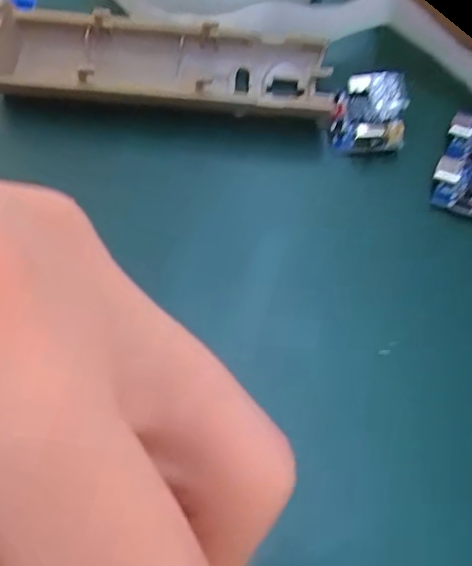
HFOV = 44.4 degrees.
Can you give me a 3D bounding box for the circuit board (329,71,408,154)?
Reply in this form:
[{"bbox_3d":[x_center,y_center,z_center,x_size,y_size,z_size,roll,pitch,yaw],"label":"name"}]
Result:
[{"bbox_3d":[0.043,-0.057,0.185,0.022,0.011,0.028,11,57,4],"label":"circuit board"}]

